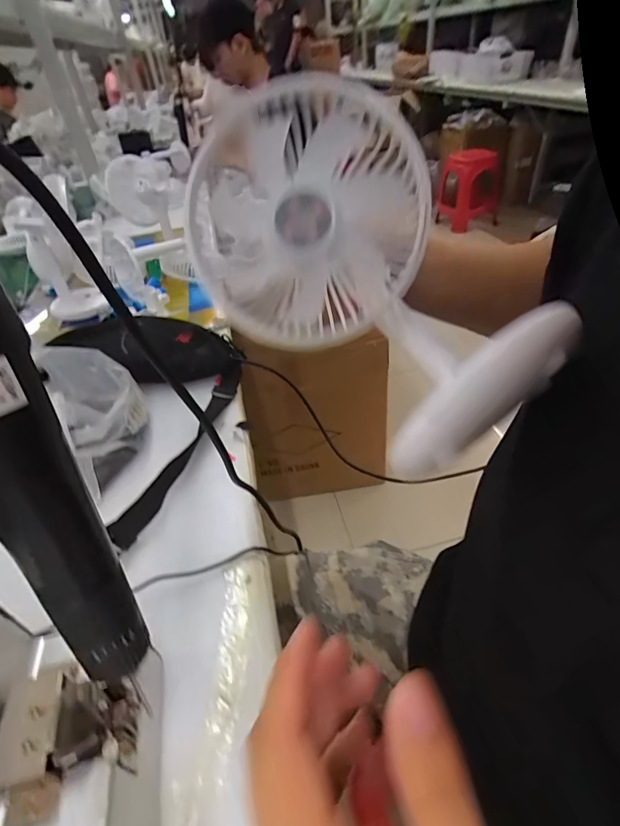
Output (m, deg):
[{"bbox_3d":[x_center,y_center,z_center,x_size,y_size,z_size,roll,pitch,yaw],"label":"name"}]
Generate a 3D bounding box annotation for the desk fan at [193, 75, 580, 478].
[{"bbox_3d":[0.032,-0.069,0.243,0.118,0.122,0.206,-35,66,13],"label":"desk fan"}]

